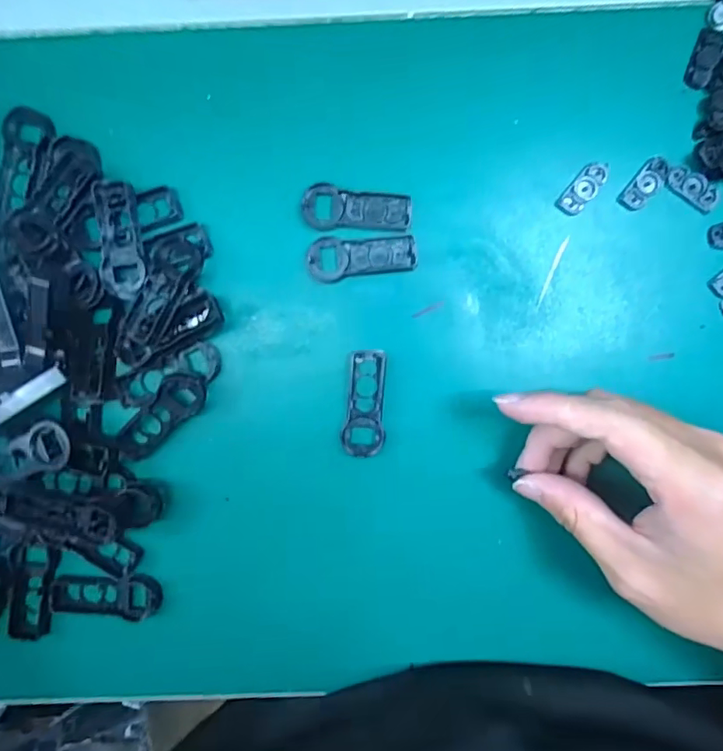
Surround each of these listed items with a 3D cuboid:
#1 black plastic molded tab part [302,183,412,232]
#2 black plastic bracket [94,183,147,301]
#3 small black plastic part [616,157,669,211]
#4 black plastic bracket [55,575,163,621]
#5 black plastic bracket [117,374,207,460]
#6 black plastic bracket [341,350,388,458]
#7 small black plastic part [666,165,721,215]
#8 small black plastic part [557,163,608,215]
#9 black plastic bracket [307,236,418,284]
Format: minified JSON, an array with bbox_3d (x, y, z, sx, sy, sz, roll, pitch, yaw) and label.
[{"bbox_3d":[-0.002,-0.084,0.267,0.054,0.004,0.021,2,95,-1],"label":"black plastic molded tab part"},{"bbox_3d":[-0.118,-0.067,0.259,0.020,0.005,0.054,-3,95,-1],"label":"black plastic bracket"},{"bbox_3d":[0.143,-0.096,0.267,0.013,0.004,0.029,42,93,-4],"label":"small black plastic part"},{"bbox_3d":[-0.135,0.117,0.279,0.057,0.008,0.023,-2,95,-1],"label":"black plastic bracket"},{"bbox_3d":[-0.102,0.022,0.272,0.021,0.010,0.053,40,93,-4],"label":"black plastic bracket"},{"bbox_3d":[0.002,0.014,0.278,0.024,0.010,0.054,1,87,-10],"label":"black plastic bracket"},{"bbox_3d":[0.167,-0.094,0.266,0.027,0.004,0.014,39,93,-4],"label":"small black plastic part"},{"bbox_3d":[0.112,-0.094,0.267,0.013,0.004,0.029,37,94,-4],"label":"small black plastic part"},{"bbox_3d":[0.000,-0.061,0.272,0.055,0.006,0.021,-9,95,0],"label":"black plastic bracket"}]

